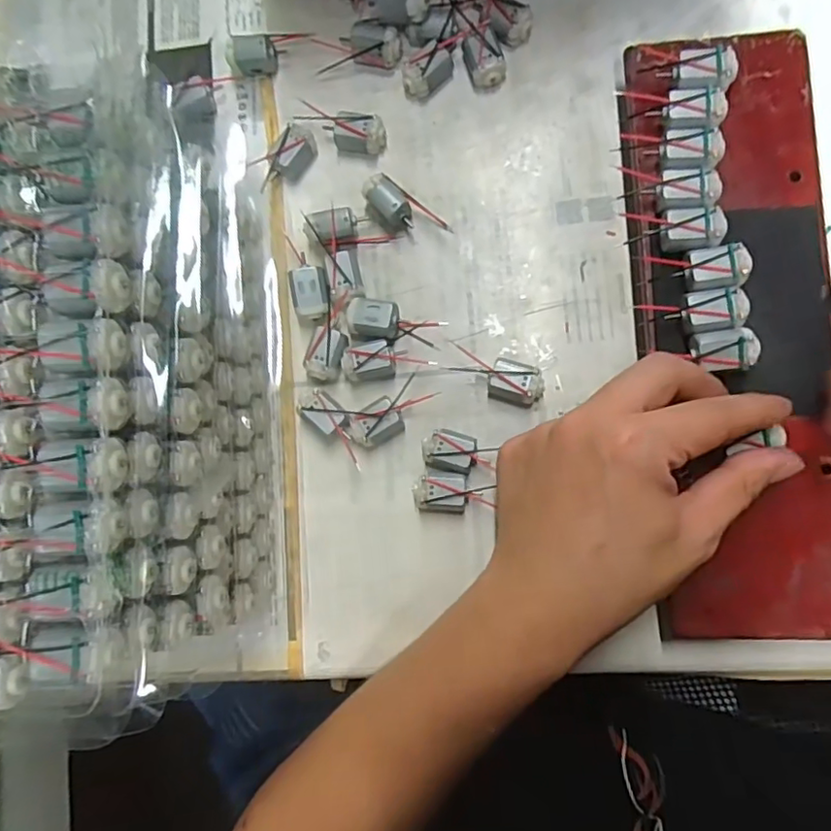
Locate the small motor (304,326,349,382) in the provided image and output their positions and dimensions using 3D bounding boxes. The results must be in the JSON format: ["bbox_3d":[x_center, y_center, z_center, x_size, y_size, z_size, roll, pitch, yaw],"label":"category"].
[{"bbox_3d":[-0.049,-0.033,0.321,0.018,0.014,0.028,15,88,8],"label":"small motor"}]

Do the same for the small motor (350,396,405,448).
[{"bbox_3d":[-0.020,0.004,0.316,0.026,0.017,0.019,-34,82,4],"label":"small motor"}]

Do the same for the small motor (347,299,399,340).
[{"bbox_3d":[-0.023,-0.052,0.320,0.028,0.018,0.020,9,87,8],"label":"small motor"}]

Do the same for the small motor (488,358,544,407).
[{"bbox_3d":[0.053,-0.017,0.307,0.027,0.016,0.021,16,88,8],"label":"small motor"}]

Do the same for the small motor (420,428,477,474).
[{"bbox_3d":[0.018,0.019,0.309,0.028,0.016,0.021,11,87,8],"label":"small motor"}]

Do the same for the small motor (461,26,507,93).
[{"bbox_3d":[0.039,-0.199,0.326,0.019,0.017,0.027,-18,84,6],"label":"small motor"}]

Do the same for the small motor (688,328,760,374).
[{"bbox_3d":[0.140,-0.029,0.265,0.027,0.010,0.019,-7,85,7],"label":"small motor"}]

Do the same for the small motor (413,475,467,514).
[{"bbox_3d":[0.013,0.041,0.307,0.027,0.015,0.020,1,86,7],"label":"small motor"}]

